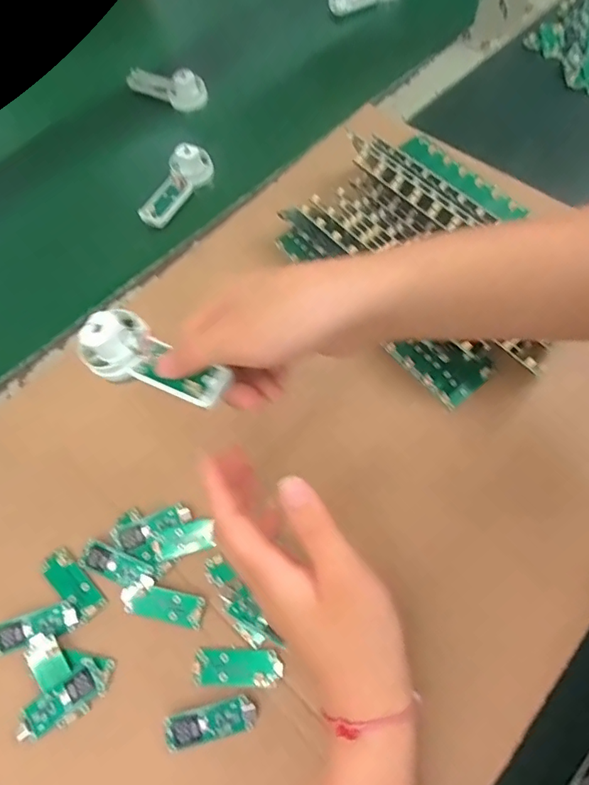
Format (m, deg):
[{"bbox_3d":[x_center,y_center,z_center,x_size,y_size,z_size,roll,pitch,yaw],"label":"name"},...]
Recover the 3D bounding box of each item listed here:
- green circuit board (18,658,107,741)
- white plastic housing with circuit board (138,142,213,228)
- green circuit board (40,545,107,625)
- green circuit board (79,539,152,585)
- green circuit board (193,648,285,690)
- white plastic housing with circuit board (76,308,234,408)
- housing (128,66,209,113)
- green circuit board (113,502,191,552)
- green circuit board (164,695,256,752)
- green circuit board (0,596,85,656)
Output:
[{"bbox_3d":[-0.134,0.177,0.289,0.049,0.005,0.018,-34,74,-12],"label":"green circuit board"},{"bbox_3d":[-0.114,-0.199,0.476,0.030,0.030,0.092,28,68,15],"label":"white plastic housing with circuit board"},{"bbox_3d":[-0.141,0.121,0.319,0.019,0.005,0.049,-37,72,-29],"label":"green circuit board"},{"bbox_3d":[-0.115,0.109,0.322,0.045,0.006,0.017,19,66,11],"label":"green circuit board"},{"bbox_3d":[-0.033,0.162,0.295,0.051,0.004,0.019,-1,64,2],"label":"green circuit board"},{"bbox_3d":[-0.075,-0.017,0.272,0.088,0.021,0.038,27,68,17],"label":"white plastic housing with circuit board"},{"bbox_3d":[-0.142,-0.339,0.553,0.094,0.036,0.028,23,67,13],"label":"housing"},{"bbox_3d":[-0.093,0.087,0.331,0.047,0.005,0.016,-26,66,-10],"label":"green circuit board"},{"bbox_3d":[-0.047,0.185,0.282,0.051,0.005,0.016,-13,64,-4],"label":"green circuit board"},{"bbox_3d":[-0.157,0.143,0.307,0.052,0.006,0.018,-19,75,-11],"label":"green circuit board"}]

